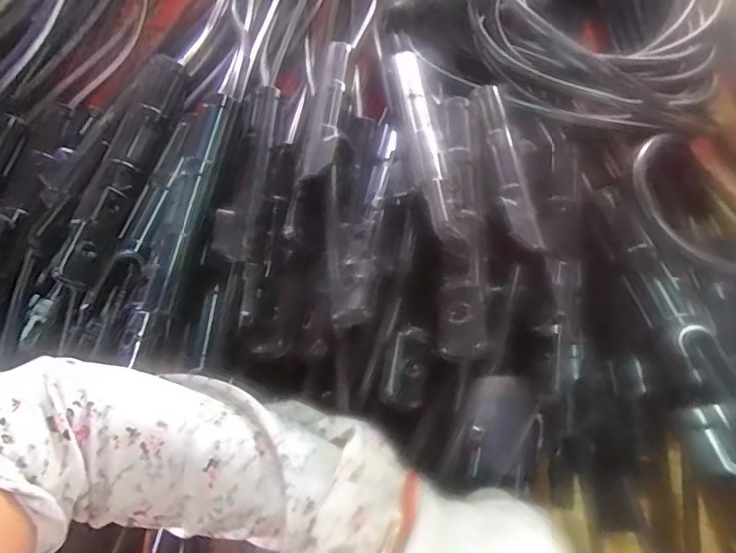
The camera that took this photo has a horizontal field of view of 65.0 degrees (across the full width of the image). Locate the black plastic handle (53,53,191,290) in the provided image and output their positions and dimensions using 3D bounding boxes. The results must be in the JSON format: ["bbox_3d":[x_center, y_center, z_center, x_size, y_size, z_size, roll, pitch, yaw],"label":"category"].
[{"bbox_3d":[-0.168,-0.080,0.407,0.035,0.021,0.195,6,63,6],"label":"black plastic handle"}]

